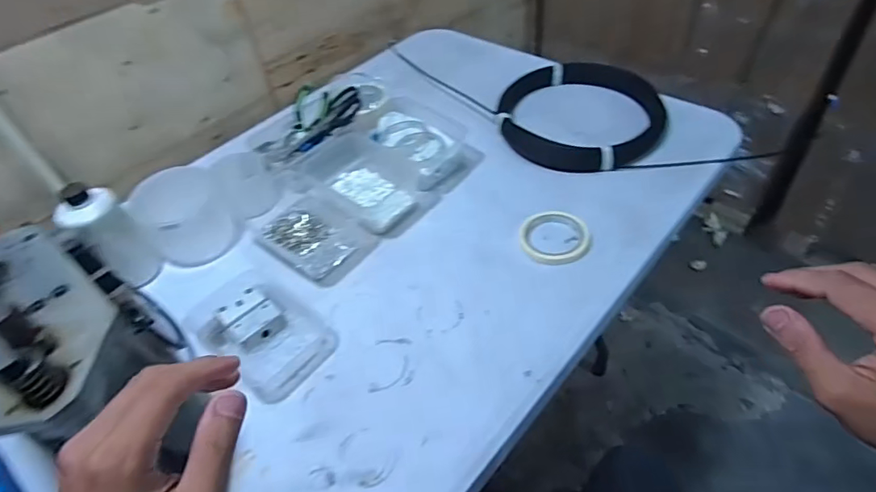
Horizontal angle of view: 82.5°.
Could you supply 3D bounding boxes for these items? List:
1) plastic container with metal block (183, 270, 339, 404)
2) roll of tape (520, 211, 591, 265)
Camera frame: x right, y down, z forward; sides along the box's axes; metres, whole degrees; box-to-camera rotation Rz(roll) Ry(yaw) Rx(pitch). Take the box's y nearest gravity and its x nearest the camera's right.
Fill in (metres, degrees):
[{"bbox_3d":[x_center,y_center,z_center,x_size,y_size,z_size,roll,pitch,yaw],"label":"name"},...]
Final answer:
[{"bbox_3d":[-0.230,0.106,0.643,0.184,0.032,0.124,26,55,28],"label":"plastic container with metal block"},{"bbox_3d":[0.166,-0.012,0.709,0.095,0.010,0.094,-3,46,4],"label":"roll of tape"}]

